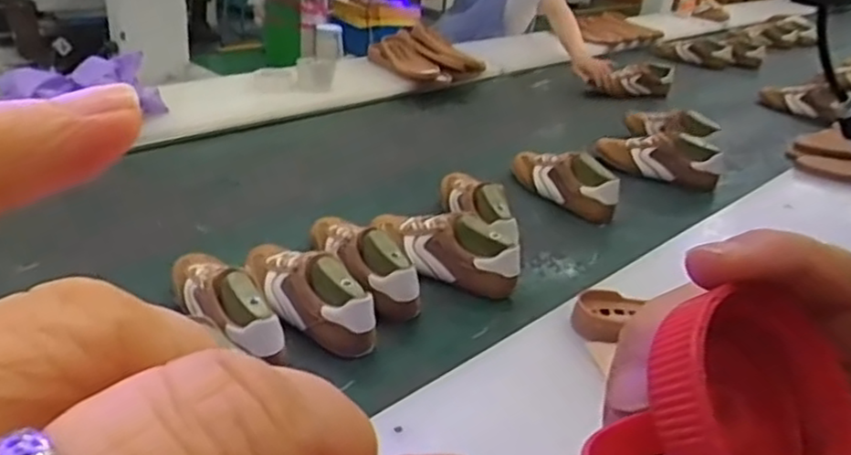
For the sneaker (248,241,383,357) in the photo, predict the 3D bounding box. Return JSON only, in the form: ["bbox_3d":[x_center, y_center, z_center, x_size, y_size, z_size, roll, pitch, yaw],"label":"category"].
[{"bbox_3d":[-0.149,0.070,0.940,0.105,0.082,0.277,-17,34,-37],"label":"sneaker"}]

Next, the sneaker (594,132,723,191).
[{"bbox_3d":[0.500,-0.148,1.515,0.277,0.095,0.086,17,29,21],"label":"sneaker"}]

